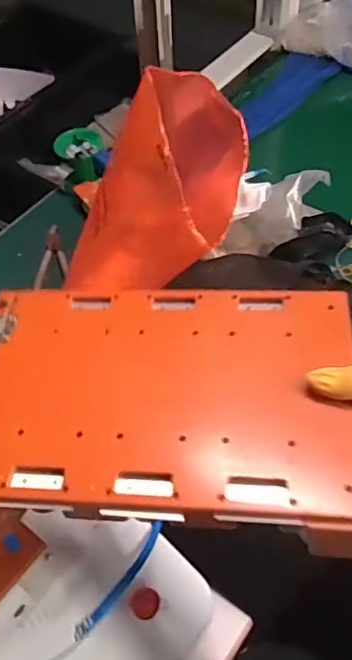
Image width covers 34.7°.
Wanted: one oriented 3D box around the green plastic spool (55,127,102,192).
[{"bbox_3d":[-0.135,-0.243,0.812,0.068,0.069,0.069,-18,54,-10],"label":"green plastic spool"}]

